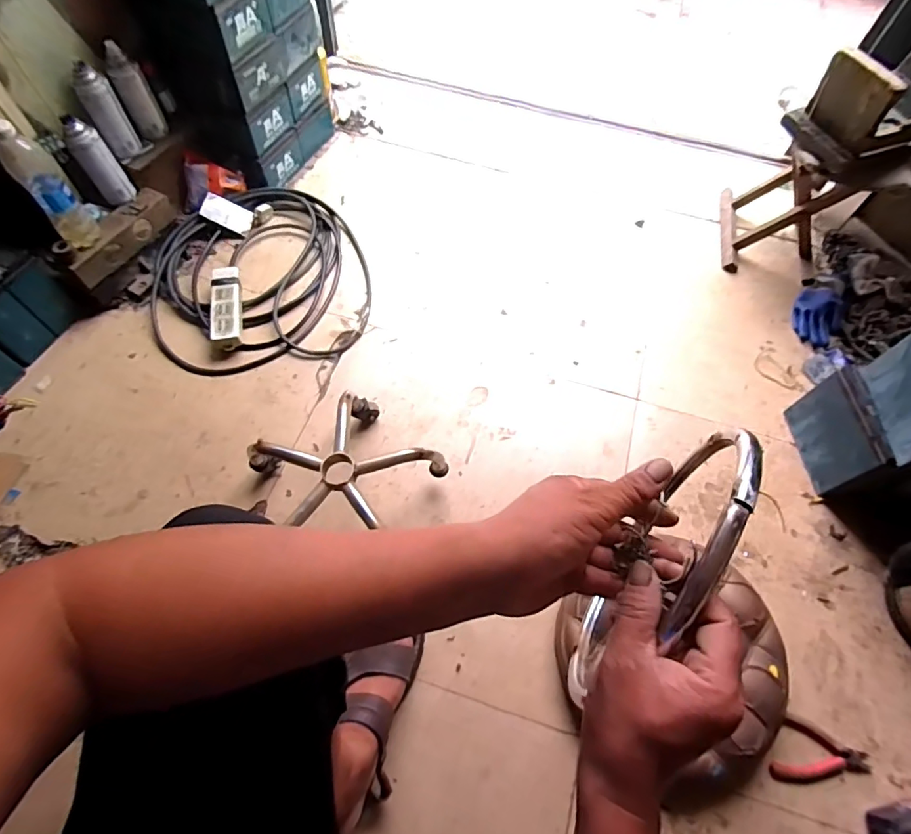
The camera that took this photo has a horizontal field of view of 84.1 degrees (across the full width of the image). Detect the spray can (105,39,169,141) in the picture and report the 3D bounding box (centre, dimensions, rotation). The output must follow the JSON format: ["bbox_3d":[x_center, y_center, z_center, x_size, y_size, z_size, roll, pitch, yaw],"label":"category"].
[{"bbox_3d":[-0.628,-0.632,0.995,0.059,0.152,0.055,-26,67,-16],"label":"spray can"}]

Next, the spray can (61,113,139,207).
[{"bbox_3d":[-0.680,-0.485,0.967,0.065,0.152,0.066,-30,68,-17],"label":"spray can"}]

